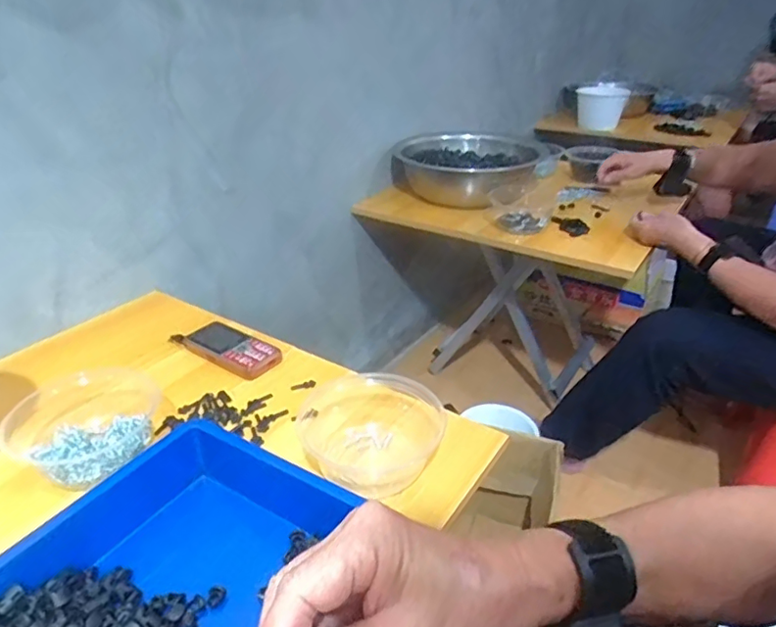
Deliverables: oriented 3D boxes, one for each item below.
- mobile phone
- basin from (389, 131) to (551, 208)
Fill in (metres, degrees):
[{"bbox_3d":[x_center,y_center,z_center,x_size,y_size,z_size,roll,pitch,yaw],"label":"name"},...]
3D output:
[{"bbox_3d":[-0.198,0.043,0.710,0.133,0.014,0.060,20,35,30],"label":"mobile phone"},{"bbox_3d":[0.192,-0.350,1.337,0.337,0.122,0.337,0,30,0],"label":"basin"}]

